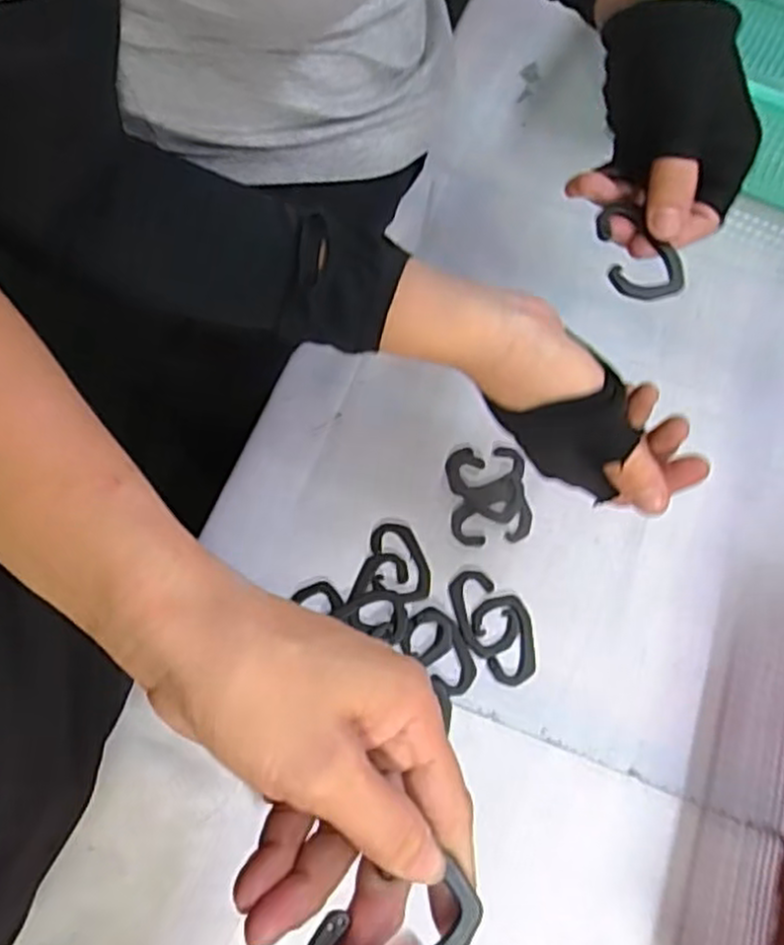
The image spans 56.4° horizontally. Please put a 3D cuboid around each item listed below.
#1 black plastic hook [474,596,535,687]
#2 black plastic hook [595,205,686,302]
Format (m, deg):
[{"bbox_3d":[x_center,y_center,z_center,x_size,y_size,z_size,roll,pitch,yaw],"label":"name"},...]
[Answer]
[{"bbox_3d":[0.069,0.101,0.442,0.036,0.004,0.052,-1,65,-2],"label":"black plastic hook"},{"bbox_3d":[0.119,-0.103,0.348,0.035,0.013,0.047,-18,67,-10],"label":"black plastic hook"}]

